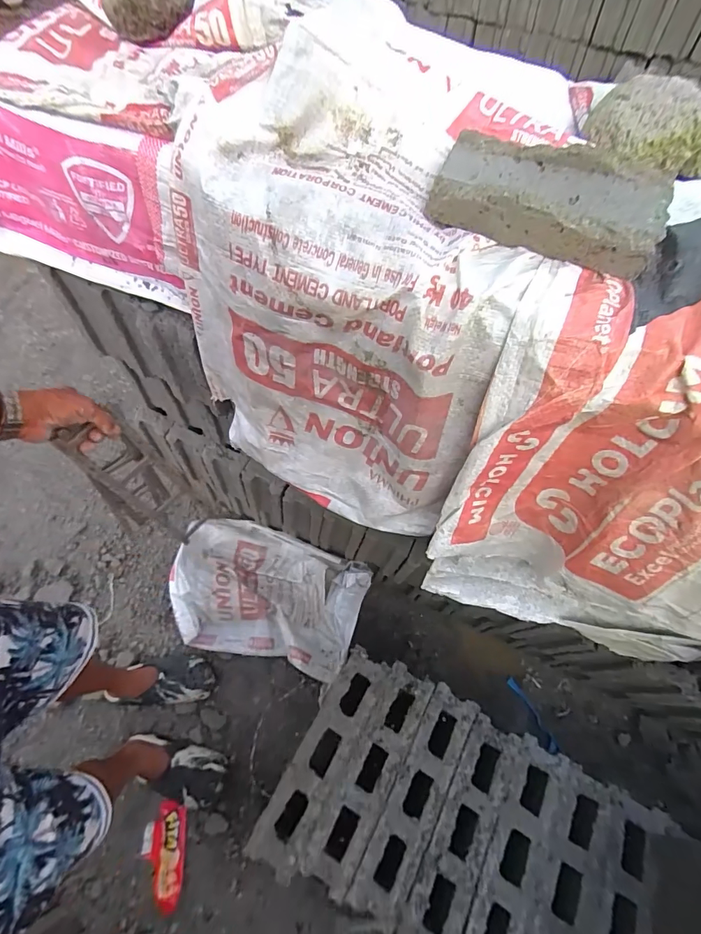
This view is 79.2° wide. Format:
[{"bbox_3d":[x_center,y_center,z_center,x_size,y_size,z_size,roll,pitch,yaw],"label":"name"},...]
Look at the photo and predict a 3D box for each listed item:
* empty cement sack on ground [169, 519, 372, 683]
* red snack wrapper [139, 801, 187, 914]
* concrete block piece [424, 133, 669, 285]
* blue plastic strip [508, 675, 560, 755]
[{"bbox_3d":[-0.226,0.334,1.162,0.500,0.194,0.345,13,60,4],"label":"empty cement sack on ground"},{"bbox_3d":[-0.421,0.868,0.947,0.092,0.011,0.185,-2,60,-4],"label":"red snack wrapper"},{"bbox_3d":[0.178,-0.245,0.389,0.196,0.052,0.096,17,60,7],"label":"concrete block piece"},{"bbox_3d":[0.488,0.660,1.134,0.034,0.022,0.191,-19,63,-14],"label":"blue plastic strip"}]

